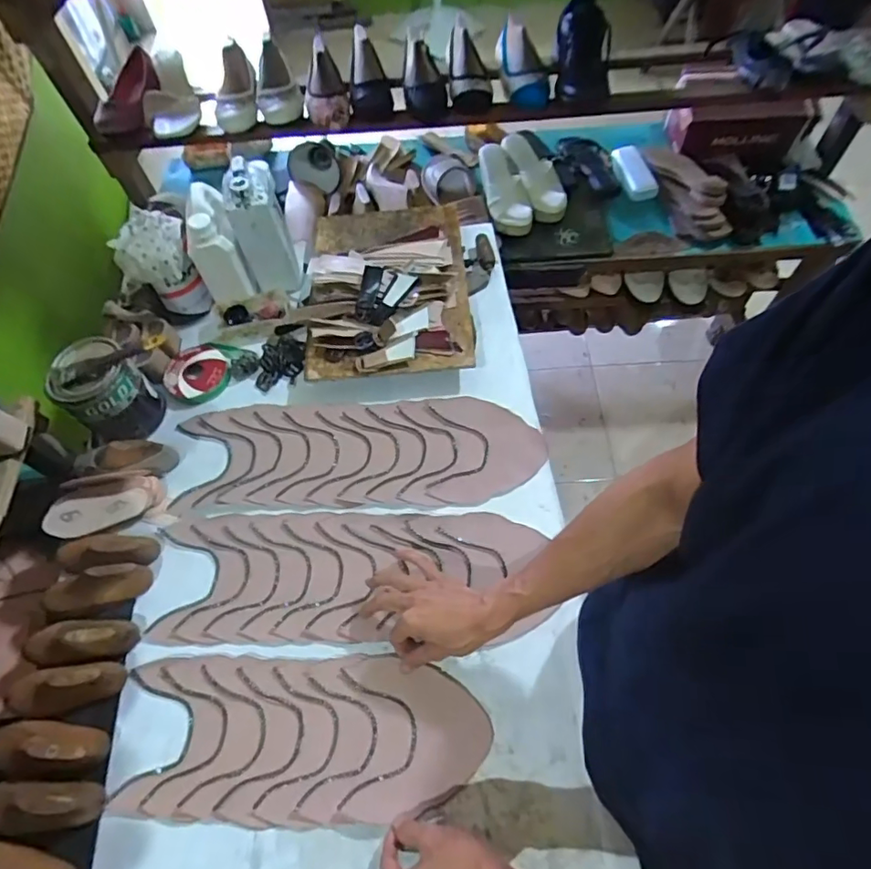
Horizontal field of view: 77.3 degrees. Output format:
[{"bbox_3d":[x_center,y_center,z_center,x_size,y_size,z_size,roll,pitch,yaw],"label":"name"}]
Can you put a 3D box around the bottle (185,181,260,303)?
[{"bbox_3d":[-0.358,-0.308,0.887,0.073,0.135,0.118,-23,63,-9],"label":"bottle"}]

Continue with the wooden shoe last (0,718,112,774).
[{"bbox_3d":[-0.446,0.355,0.616,0.137,0.049,0.056,-1,62,2],"label":"wooden shoe last"}]

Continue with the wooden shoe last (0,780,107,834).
[{"bbox_3d":[-0.434,0.402,0.582,0.134,0.050,0.053,-1,62,2],"label":"wooden shoe last"}]

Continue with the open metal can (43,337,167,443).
[{"bbox_3d":[-0.471,-0.058,0.788,0.098,0.127,0.107,-1,62,2],"label":"open metal can"}]

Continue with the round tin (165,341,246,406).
[{"bbox_3d":[-0.377,-0.101,0.867,0.103,0.019,0.107,7,62,6],"label":"round tin"}]

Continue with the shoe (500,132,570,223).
[{"bbox_3d":[0.211,-0.577,1.201,0.079,0.069,0.233,-17,62,-6],"label":"shoe"}]

